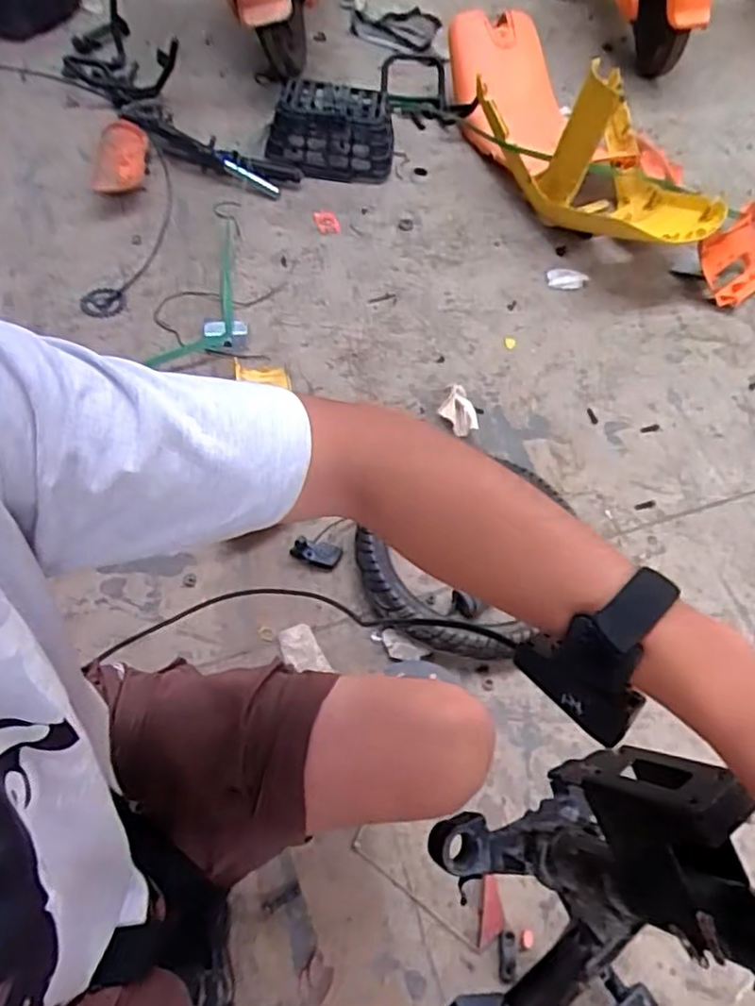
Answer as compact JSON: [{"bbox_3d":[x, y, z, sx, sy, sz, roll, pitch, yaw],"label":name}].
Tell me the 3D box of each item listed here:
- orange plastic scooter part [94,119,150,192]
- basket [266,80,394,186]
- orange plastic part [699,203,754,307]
[{"bbox_3d":[-0.587,-0.790,1.525,0.122,0.066,0.203,4,57,-3],"label":"orange plastic scooter part"},{"bbox_3d":[-0.106,-0.862,1.543,0.287,0.144,0.181,9,57,1],"label":"basket"},{"bbox_3d":[0.826,-0.560,1.527,0.220,0.061,0.178,-35,105,-17],"label":"orange plastic part"}]

